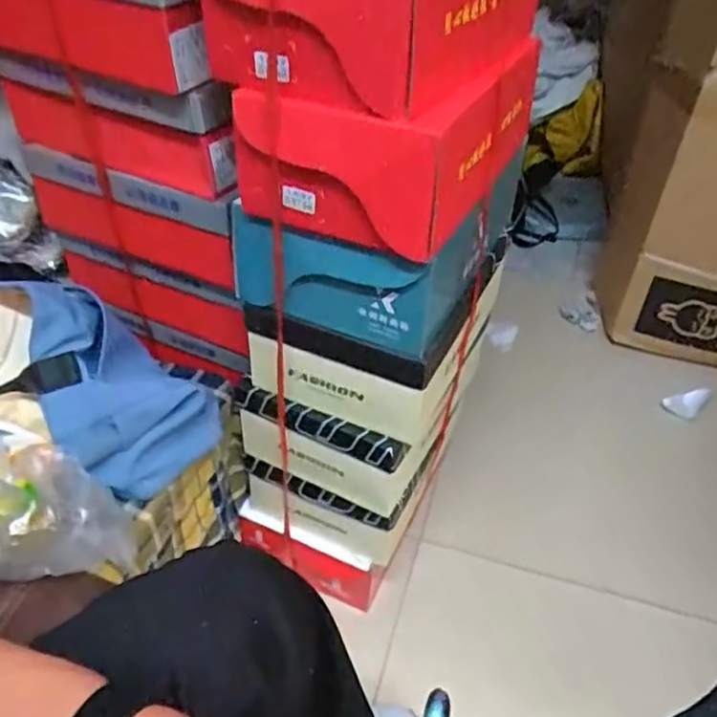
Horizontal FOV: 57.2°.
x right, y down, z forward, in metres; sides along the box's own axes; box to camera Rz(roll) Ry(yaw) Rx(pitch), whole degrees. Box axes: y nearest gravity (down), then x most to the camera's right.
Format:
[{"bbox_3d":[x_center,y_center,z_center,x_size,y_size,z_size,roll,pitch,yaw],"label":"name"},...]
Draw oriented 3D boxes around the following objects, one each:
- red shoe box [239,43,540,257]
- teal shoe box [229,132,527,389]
[{"bbox_3d":[0.036,-0.223,0.626,0.185,0.115,0.268,22,44,20],"label":"red shoe box"},{"bbox_3d":[0.034,-0.127,0.722,0.207,0.147,0.280,22,44,20],"label":"teal shoe box"}]

